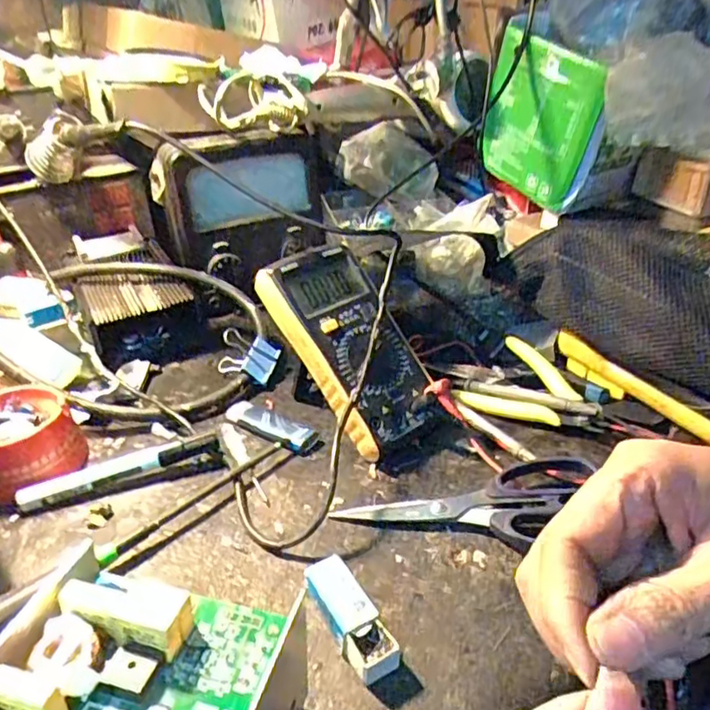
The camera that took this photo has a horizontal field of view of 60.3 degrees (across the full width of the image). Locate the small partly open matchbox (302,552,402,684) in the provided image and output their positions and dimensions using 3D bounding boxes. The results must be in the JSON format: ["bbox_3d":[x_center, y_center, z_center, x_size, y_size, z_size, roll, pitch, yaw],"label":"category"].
[{"bbox_3d":[-0.003,0.142,0.329,0.025,0.020,0.070,-19,35,-26],"label":"small partly open matchbox"}]

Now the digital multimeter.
[{"bbox_3d":[0.000,-0.009,0.472,0.085,0.033,0.164,-27,79,-31],"label":"digital multimeter"}]

